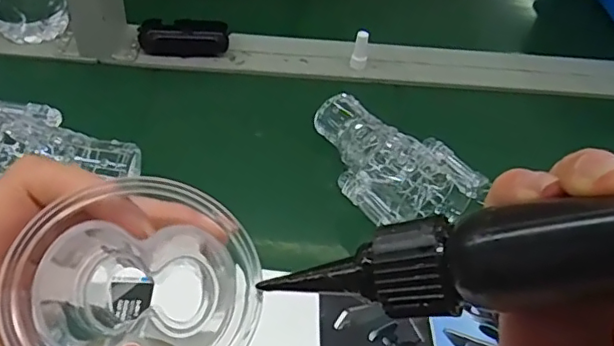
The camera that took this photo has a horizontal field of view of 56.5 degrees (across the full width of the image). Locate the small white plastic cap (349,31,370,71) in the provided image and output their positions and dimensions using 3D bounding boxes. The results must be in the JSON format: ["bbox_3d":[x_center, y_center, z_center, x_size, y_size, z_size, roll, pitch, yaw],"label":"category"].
[{"bbox_3d":[0.068,-0.156,0.728,0.020,0.048,0.017,16,46,8],"label":"small white plastic cap"}]

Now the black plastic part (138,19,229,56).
[{"bbox_3d":[-0.158,-0.174,0.736,0.109,0.032,0.049,-1,46,-8],"label":"black plastic part"}]

